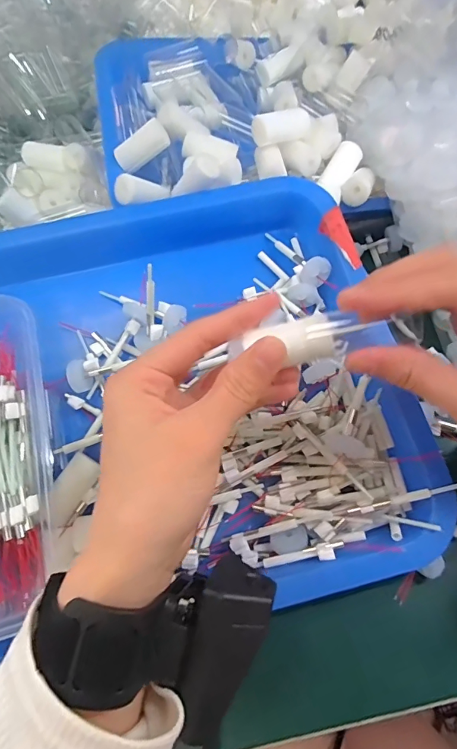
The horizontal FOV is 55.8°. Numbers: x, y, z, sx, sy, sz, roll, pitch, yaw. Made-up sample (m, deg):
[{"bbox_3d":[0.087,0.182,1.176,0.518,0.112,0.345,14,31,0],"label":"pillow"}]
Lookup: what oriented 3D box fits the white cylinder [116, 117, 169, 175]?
[{"bbox_3d":[-0.065,-0.172,0.325,0.042,0.015,0.016,-37,65,4],"label":"white cylinder"}]

